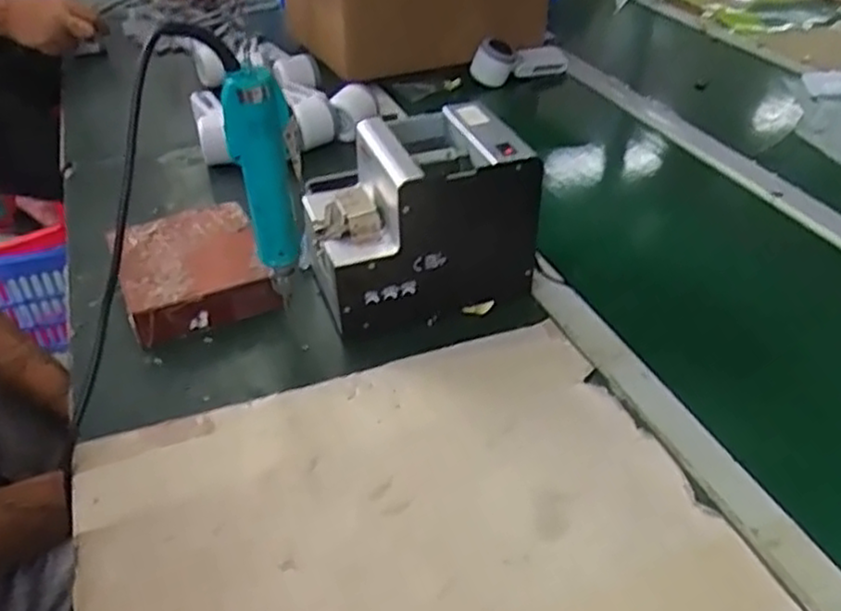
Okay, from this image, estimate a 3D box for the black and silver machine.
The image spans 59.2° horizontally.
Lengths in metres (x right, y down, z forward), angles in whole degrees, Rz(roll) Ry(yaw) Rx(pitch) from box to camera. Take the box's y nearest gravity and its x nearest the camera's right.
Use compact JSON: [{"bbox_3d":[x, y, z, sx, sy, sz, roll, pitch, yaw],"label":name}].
[{"bbox_3d":[-0.003,-0.078,0.665,0.182,0.148,0.128,-12,39,-16],"label":"black and silver machine"}]

